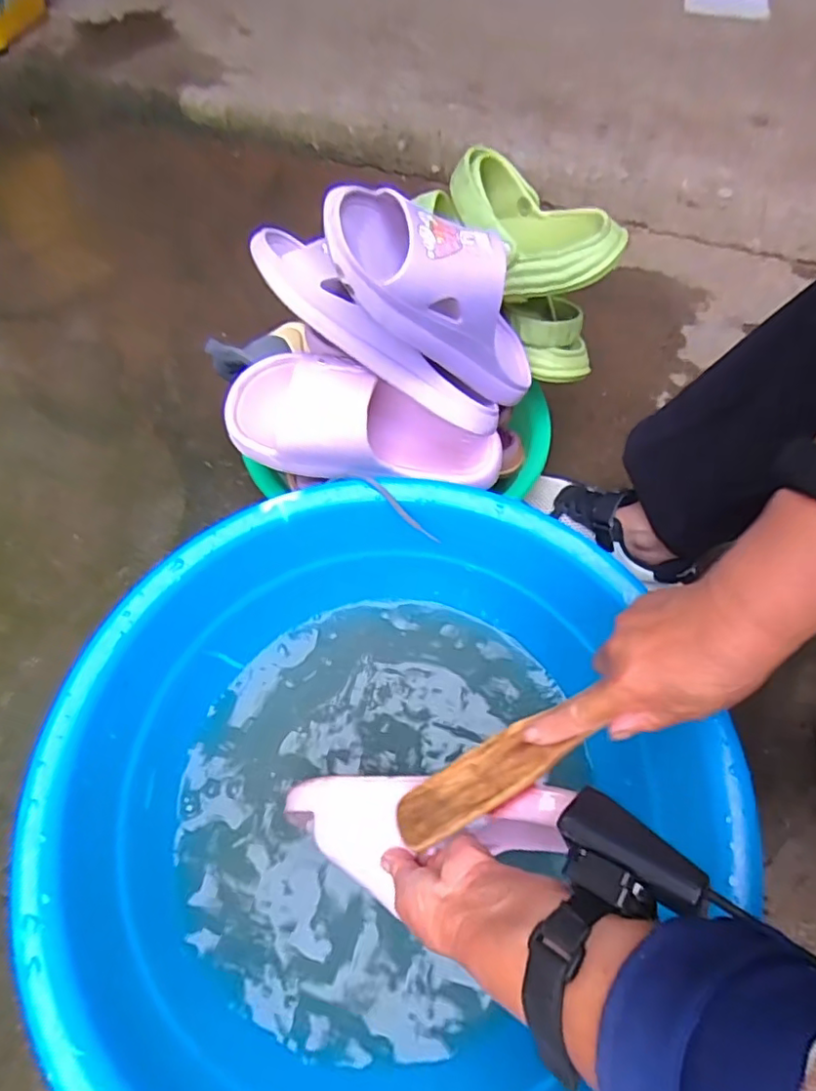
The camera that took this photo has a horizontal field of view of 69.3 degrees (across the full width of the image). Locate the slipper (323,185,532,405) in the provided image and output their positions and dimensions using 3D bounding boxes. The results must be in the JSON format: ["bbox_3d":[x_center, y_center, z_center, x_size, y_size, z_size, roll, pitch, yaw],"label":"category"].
[{"bbox_3d":[0.045,-0.192,0.458,0.082,0.243,0.102,-24,55,32],"label":"slipper"}]

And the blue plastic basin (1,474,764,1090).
[{"bbox_3d":[-0.013,0.184,0.458,0.432,0.174,0.447,0,61,1],"label":"blue plastic basin"}]

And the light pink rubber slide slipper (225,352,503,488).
[{"bbox_3d":[-0.031,-0.112,0.537,0.255,0.089,0.090,11,60,-13],"label":"light pink rubber slide slipper"}]

